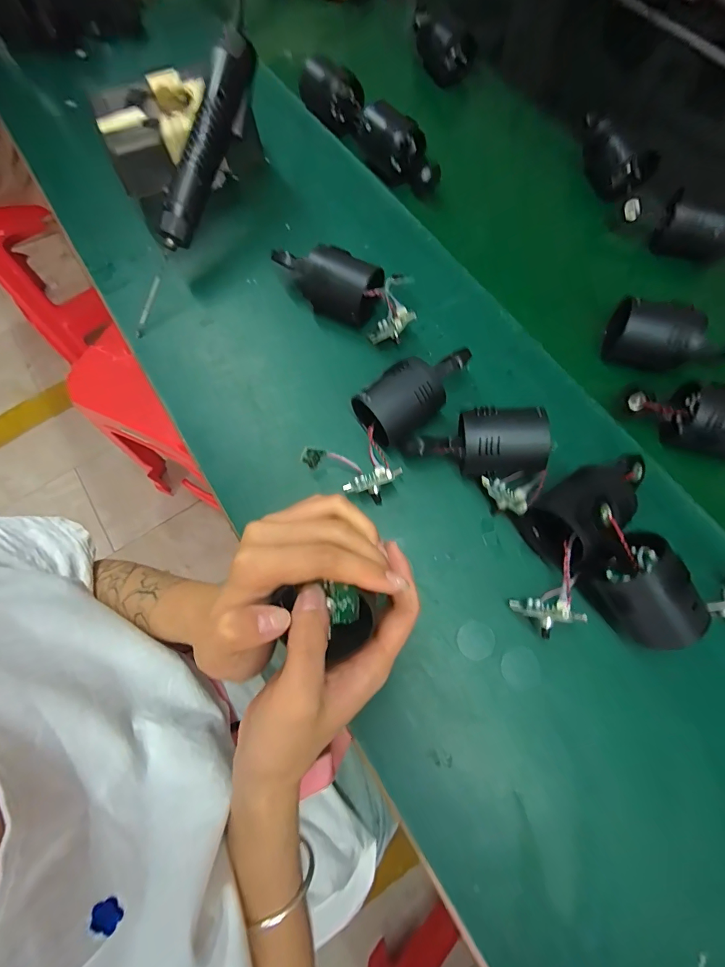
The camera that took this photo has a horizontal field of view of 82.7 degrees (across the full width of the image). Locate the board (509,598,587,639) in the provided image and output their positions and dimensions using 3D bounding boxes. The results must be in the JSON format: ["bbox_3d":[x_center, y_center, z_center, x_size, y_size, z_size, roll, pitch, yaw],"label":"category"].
[{"bbox_3d":[0.141,0.104,0.318,0.054,0.028,0.027,6,70,3],"label":"board"}]

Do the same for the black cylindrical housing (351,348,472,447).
[{"bbox_3d":[0.051,-0.082,0.371,0.116,0.053,0.051,-33,74,-11],"label":"black cylindrical housing"}]

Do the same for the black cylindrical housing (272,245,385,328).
[{"bbox_3d":[-0.036,-0.202,0.412,0.116,0.055,0.052,36,74,11],"label":"black cylindrical housing"}]

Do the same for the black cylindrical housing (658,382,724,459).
[{"bbox_3d":[0.311,-0.051,0.363,0.075,0.056,0.046,22,72,8],"label":"black cylindrical housing"}]

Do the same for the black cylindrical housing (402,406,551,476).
[{"bbox_3d":[0.092,-0.033,0.350,0.113,0.057,0.050,3,71,0],"label":"black cylindrical housing"}]

